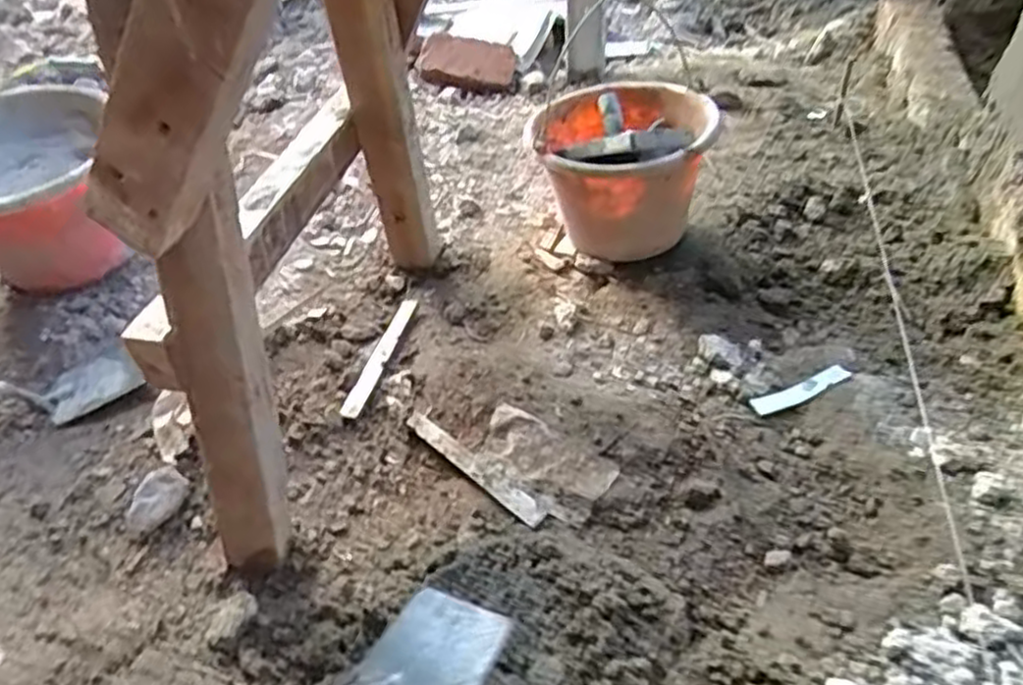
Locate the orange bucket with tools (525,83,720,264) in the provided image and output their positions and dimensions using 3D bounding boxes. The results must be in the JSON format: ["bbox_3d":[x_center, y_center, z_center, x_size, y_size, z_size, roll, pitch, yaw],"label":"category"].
[{"bbox_3d":[0.142,-0.223,0.977,0.211,0.178,0.240,0,46,6],"label":"orange bucket with tools"}]

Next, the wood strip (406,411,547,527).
[{"bbox_3d":[-0.041,0.126,0.765,0.193,0.007,0.024,33,55,31],"label":"wood strip"}]

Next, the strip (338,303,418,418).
[{"bbox_3d":[-0.155,0.012,0.893,0.021,0.007,0.208,6,42,13],"label":"strip"}]

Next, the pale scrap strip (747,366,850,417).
[{"bbox_3d":[0.315,0.053,0.814,0.116,0.006,0.022,-20,69,-10],"label":"pale scrap strip"}]

